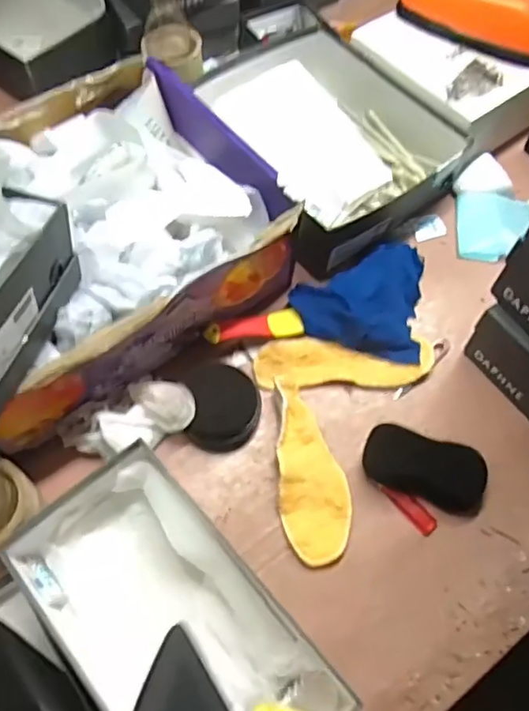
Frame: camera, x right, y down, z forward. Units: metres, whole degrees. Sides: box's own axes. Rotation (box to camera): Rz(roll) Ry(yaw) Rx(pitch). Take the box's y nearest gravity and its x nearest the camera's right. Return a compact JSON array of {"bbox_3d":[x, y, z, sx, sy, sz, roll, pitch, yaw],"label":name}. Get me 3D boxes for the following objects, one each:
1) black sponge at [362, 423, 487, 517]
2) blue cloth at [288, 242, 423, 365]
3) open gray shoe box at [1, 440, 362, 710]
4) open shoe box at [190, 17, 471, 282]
[{"bbox_3d":[0.170,0.118,0.623,0.128,0.033,0.061,21,64,8],"label":"black sponge"},{"bbox_3d":[0.115,-0.078,0.720,0.159,0.033,0.161,7,62,1],"label":"blue cloth"},{"bbox_3d":[-0.085,0.245,0.531,0.170,0.068,0.297,-38,70,-20],"label":"open gray shoe box"},{"bbox_3d":[0.069,-0.298,0.804,0.250,0.077,0.336,-33,69,-18],"label":"open shoe box"}]

